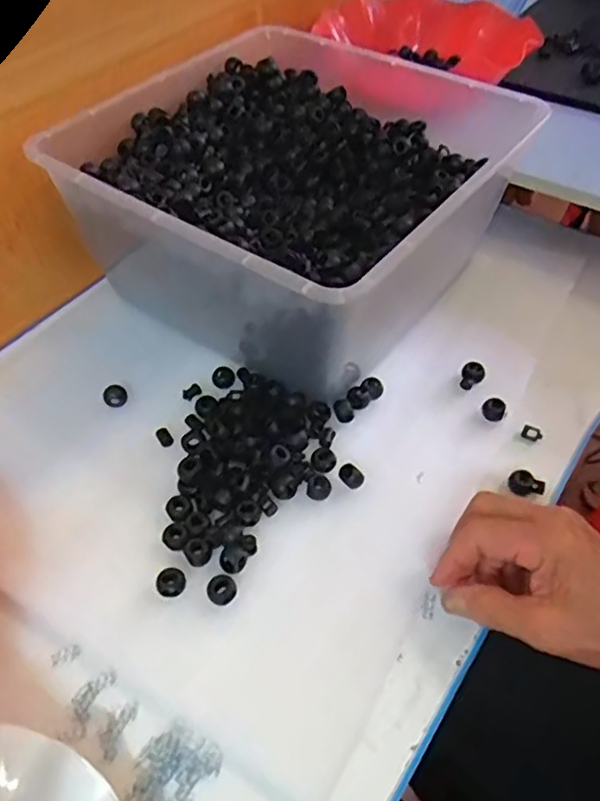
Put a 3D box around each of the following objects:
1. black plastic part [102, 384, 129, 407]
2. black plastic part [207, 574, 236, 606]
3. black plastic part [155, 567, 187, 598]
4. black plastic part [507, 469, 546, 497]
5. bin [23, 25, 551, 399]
[{"bbox_3d":[-0.140,-0.003,0.479,0.017,0.012,0.013,-23,54,-18],"label":"black plastic part"},{"bbox_3d":[-0.048,0.115,0.384,0.018,0.009,0.017,0,50,0],"label":"black plastic part"},{"bbox_3d":[-0.079,0.111,0.385,0.018,0.006,0.016,-7,50,-5],"label":"black plastic part"},{"bbox_3d":[0.157,0.058,0.437,0.024,0.010,0.016,24,54,19],"label":"black plastic part"},{"bbox_3d":[0.001,-0.170,0.537,0.298,0.141,0.315,29,56,23],"label":"bin"}]

